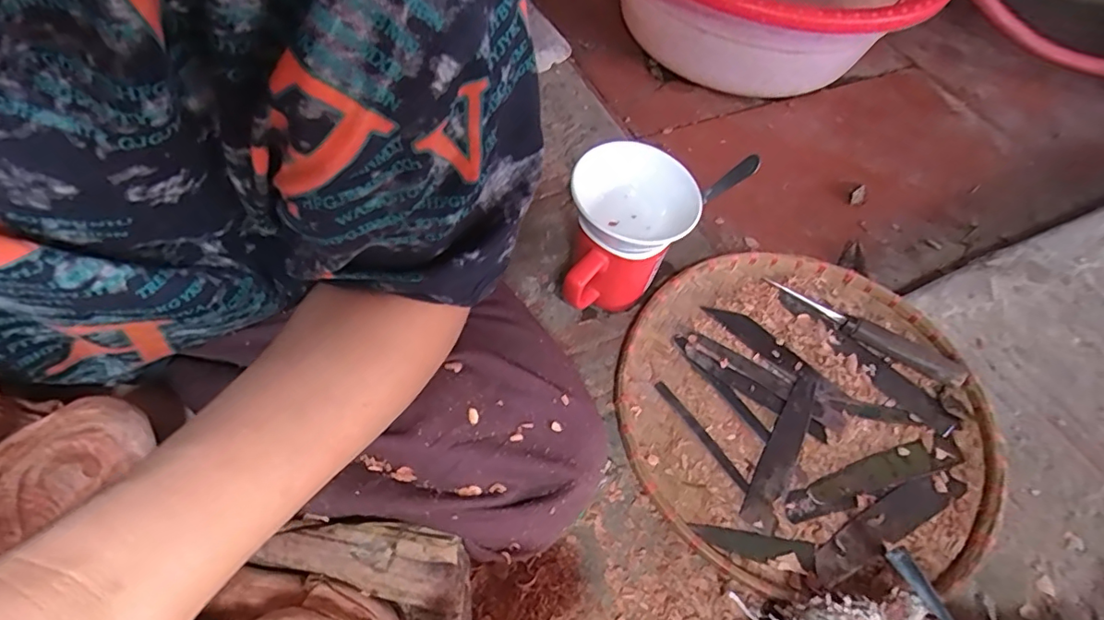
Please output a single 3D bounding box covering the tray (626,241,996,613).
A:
[{"bbox_3d":[0.205,0.075,0.437,0.289,0.038,0.288,2,59,-4],"label":"tray"}]

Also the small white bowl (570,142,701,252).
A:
[{"bbox_3d":[0.067,-0.084,0.425,0.089,0.064,0.092,2,59,-4],"label":"small white bowl"}]

